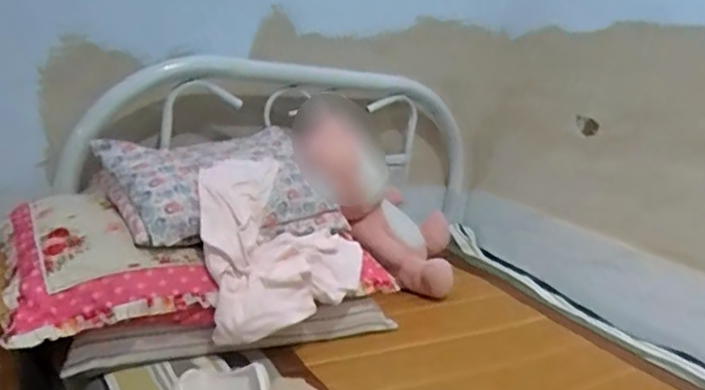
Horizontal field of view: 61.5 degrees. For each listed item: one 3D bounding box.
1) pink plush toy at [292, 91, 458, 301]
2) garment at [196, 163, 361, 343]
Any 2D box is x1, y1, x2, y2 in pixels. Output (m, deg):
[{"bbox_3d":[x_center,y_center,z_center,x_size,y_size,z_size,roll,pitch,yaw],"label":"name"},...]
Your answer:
[{"bbox_3d":[0.045,-0.009,1.497,0.235,0.622,0.183,-39,24,-4],"label":"pink plush toy"},{"bbox_3d":[-0.141,0.094,1.202,0.348,0.255,0.270,-2,17,-32],"label":"garment"}]

